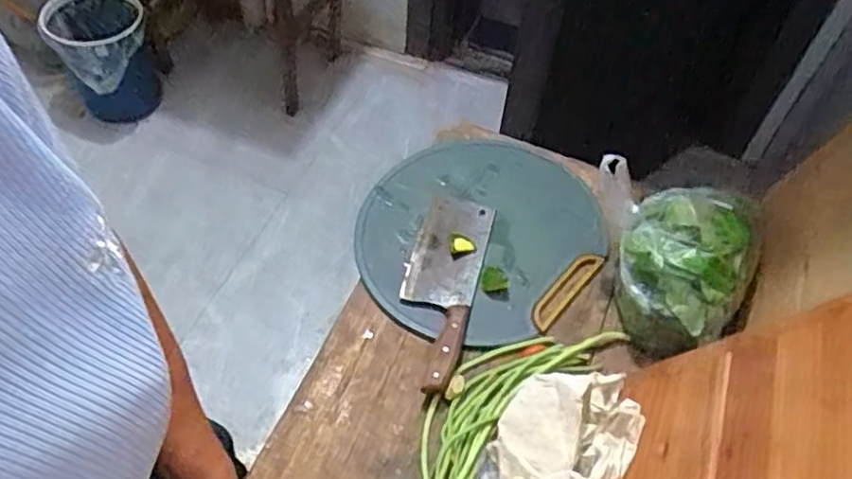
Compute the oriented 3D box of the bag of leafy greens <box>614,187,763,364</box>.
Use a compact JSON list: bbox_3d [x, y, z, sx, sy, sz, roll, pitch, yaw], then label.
[{"bbox_3d":[0.309,0.039,0.832,0.155,0.137,0.169,37,59,21],"label":"bag of leafy greens"}]

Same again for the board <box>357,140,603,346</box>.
[{"bbox_3d":[0.072,-0.002,0.944,0.321,0.030,0.334,21,51,12],"label":"board"}]

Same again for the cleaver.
[{"bbox_3d":[0.019,0.049,0.879,0.095,0.029,0.301,14,53,6],"label":"cleaver"}]

